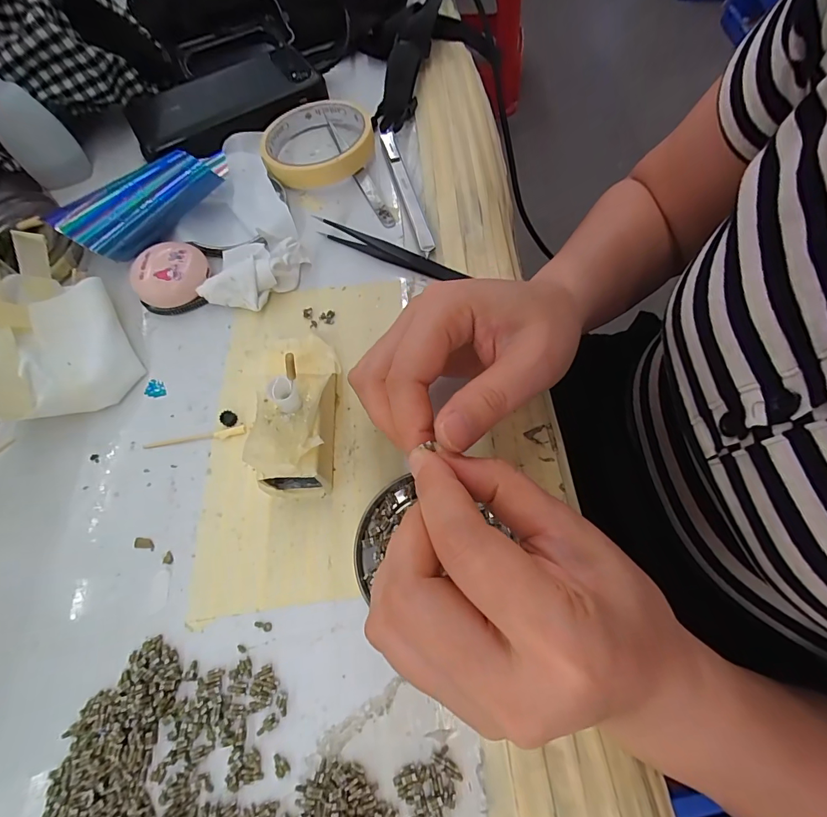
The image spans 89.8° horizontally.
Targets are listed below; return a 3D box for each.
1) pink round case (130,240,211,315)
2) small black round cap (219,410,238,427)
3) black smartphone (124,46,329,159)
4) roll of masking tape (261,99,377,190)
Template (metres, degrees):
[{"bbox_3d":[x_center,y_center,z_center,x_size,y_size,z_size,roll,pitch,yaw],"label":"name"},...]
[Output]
[{"bbox_3d":[-0.159,-0.089,0.278,0.042,0.022,0.044,-3,66,1],"label":"pink round case"},{"bbox_3d":[-0.109,0.005,0.243,0.011,0.005,0.010,-1,66,2],"label":"small black round cap"},{"bbox_3d":[-0.156,-0.257,0.345,0.153,0.016,0.081,-28,70,-8],"label":"black smartphone"},{"bbox_3d":[-0.077,-0.211,0.327,0.085,0.021,0.087,-1,66,2],"label":"roll of masking tape"}]

